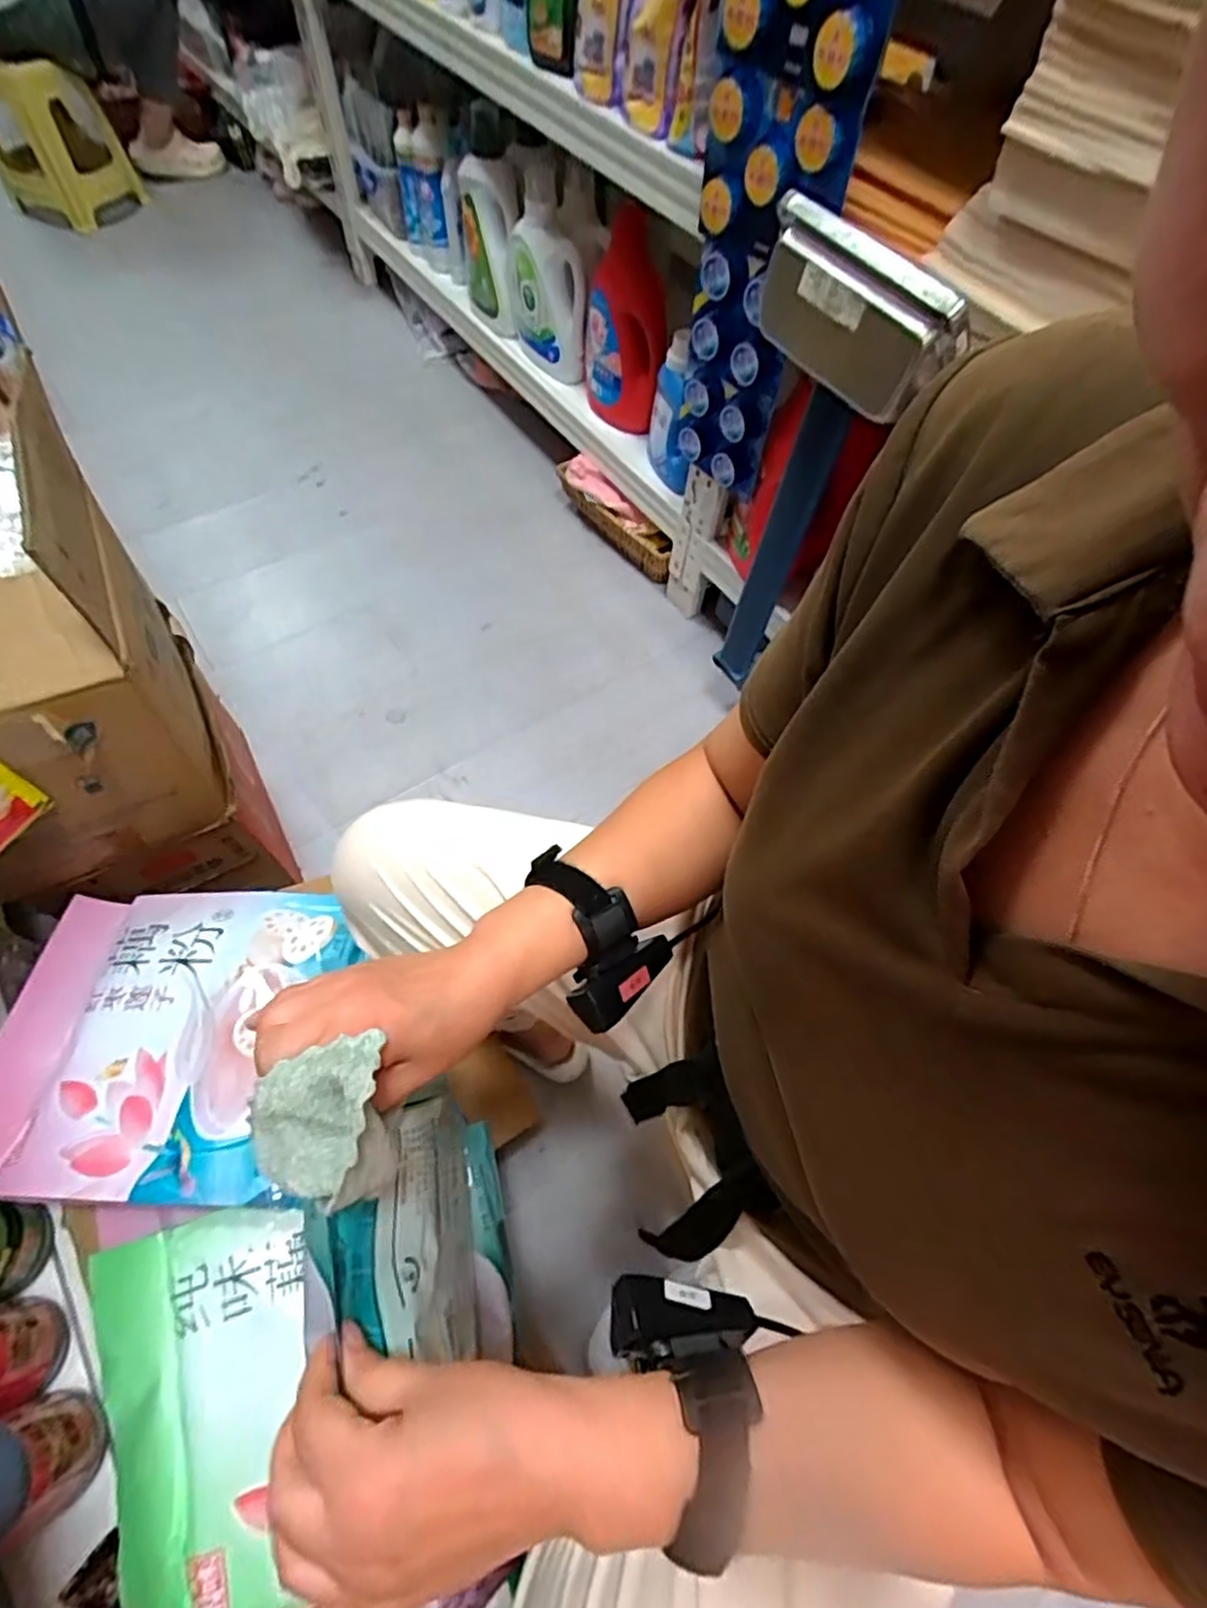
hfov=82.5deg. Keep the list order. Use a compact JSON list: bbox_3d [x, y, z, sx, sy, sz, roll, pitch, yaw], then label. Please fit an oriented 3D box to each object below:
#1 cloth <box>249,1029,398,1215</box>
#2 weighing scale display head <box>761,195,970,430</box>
[{"bbox_3d":[-0.132,0.146,0.312,0.068,0.052,0.068,-9,62,-9],"label":"cloth"},{"bbox_3d":[0.228,-0.466,0.649,0.049,0.112,0.216,-38,70,-21],"label":"weighing scale display head"}]

